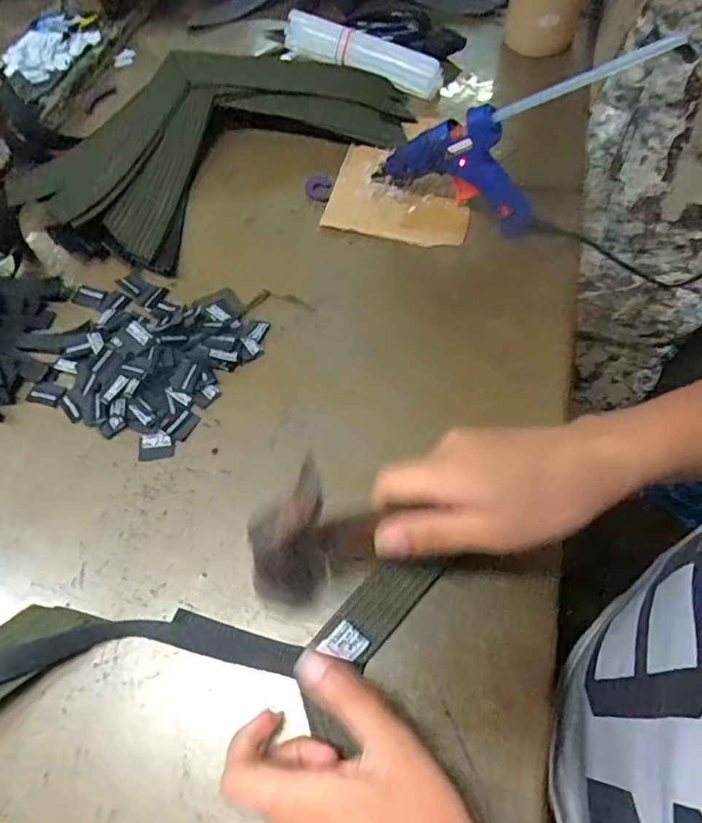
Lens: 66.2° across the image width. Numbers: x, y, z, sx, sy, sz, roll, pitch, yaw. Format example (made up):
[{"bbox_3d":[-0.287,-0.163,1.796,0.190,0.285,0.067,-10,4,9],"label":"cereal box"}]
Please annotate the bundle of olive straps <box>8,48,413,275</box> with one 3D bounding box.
[{"bbox_3d":[-0.119,-0.260,0.502,0.368,0.055,0.177,-35,66,-16],"label":"bundle of olive straps"}]

